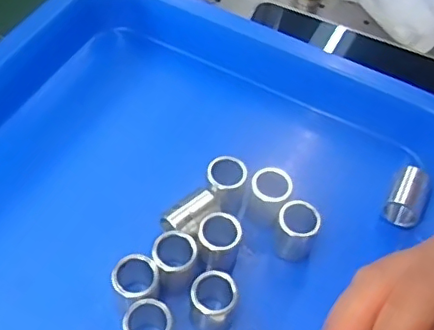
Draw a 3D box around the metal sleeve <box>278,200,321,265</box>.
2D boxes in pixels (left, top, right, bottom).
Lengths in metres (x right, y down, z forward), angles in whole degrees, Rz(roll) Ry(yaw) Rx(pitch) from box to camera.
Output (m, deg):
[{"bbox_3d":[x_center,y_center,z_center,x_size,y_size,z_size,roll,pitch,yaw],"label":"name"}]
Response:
[{"bbox_3d":[0.045,0.038,0.315,0.021,0.032,0.021,0,52,0],"label":"metal sleeve"}]

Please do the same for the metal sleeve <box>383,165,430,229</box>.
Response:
[{"bbox_3d":[0.116,0.020,0.341,0.020,0.024,0.029,20,55,15],"label":"metal sleeve"}]

